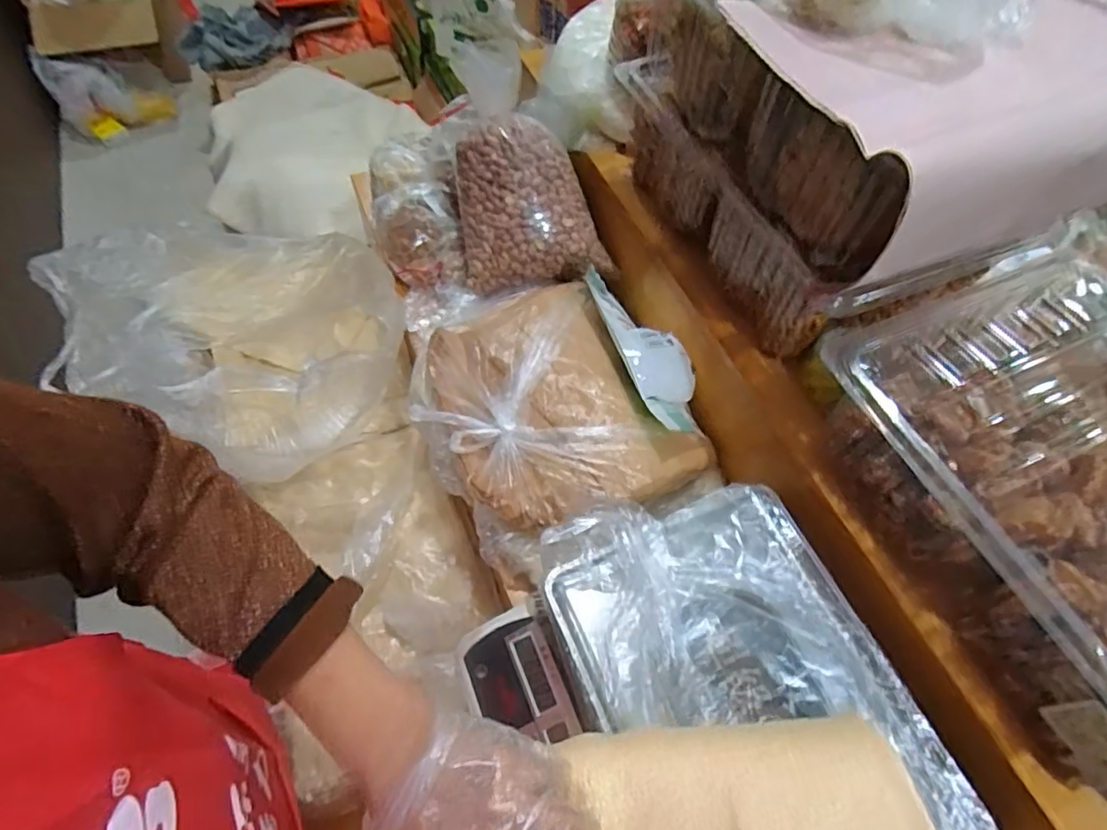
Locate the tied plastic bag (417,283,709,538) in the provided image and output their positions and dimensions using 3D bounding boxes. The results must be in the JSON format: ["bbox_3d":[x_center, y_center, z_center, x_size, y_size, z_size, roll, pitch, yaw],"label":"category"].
[{"bbox_3d":[-0.011,-0.015,0.662,0.268,0.080,0.310,-24,64,-17],"label":"tied plastic bag"}]

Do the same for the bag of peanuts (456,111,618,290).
[{"bbox_3d":[-0.027,-0.272,0.747,0.189,0.080,0.210,-7,99,-11],"label":"bag of peanuts"}]

